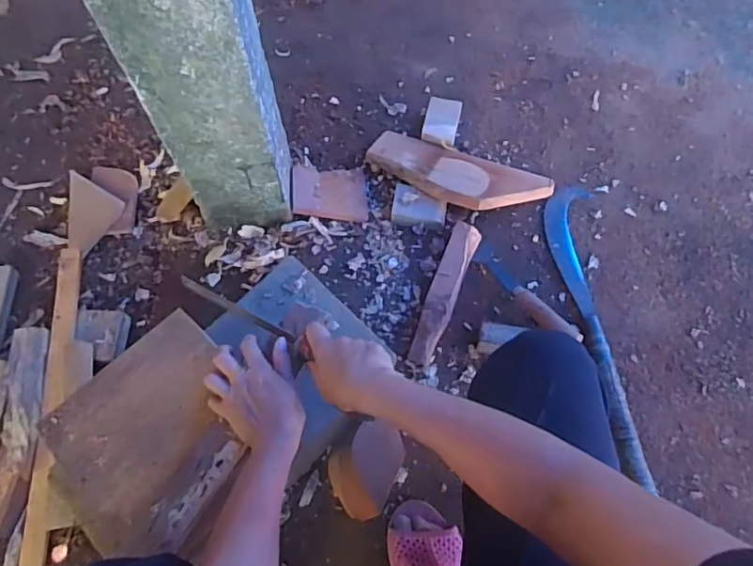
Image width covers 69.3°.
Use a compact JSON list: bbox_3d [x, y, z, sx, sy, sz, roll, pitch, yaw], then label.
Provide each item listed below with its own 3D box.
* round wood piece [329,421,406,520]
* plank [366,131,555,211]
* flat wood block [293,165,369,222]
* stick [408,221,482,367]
[{"bbox_3d":[-0.020,0.271,0.802,0.099,0.079,0.124,23,68,11],"label":"round wood piece"},{"bbox_3d":[0.154,-0.206,1.032,0.342,0.033,0.143,18,49,8],"label":"plank"},{"bbox_3d":[-0.086,-0.172,1.015,0.141,0.018,0.114,5,67,-21],"label":"flat wood block"},{"bbox_3d":[0.116,0.015,0.946,0.051,0.045,0.264,21,67,10],"label":"stick"}]

